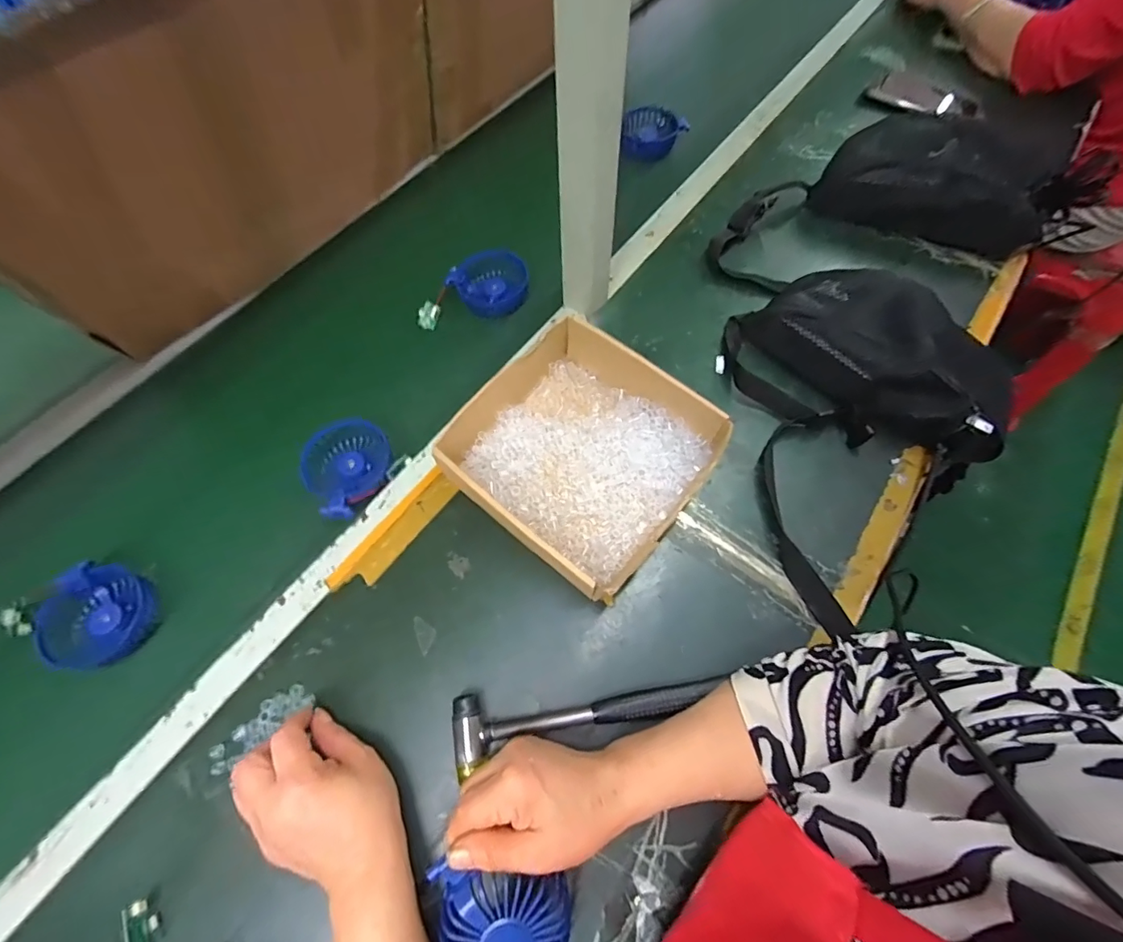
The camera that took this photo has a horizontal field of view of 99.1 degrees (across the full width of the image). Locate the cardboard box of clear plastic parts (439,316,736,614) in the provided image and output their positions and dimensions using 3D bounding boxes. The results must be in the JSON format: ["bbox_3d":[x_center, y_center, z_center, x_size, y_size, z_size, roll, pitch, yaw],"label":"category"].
[{"bbox_3d":[0.021,-0.021,0.473,0.215,0.071,0.203,36,70,16],"label":"cardboard box of clear plastic parts"}]

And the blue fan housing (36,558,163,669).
[{"bbox_3d":[-0.440,0.133,0.450,0.096,0.038,0.089,18,66,9],"label":"blue fan housing"}]

